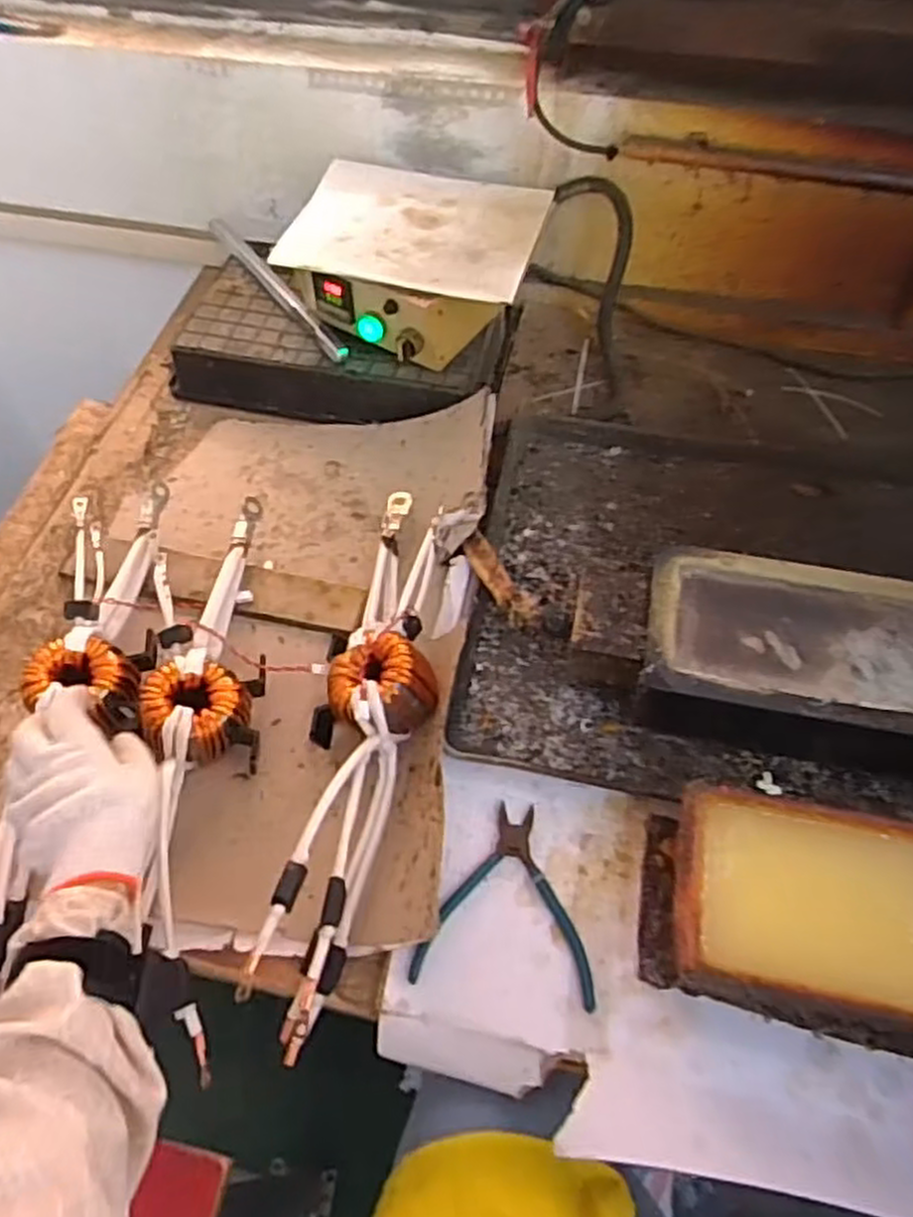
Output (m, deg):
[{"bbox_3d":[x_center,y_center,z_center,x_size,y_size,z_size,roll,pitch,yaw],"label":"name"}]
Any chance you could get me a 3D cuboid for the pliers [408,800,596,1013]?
[{"bbox_3d":[0.042,0.210,0.571,0.126,0.011,0.133,8,57,6],"label":"pliers"}]

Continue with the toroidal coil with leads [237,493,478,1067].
[{"bbox_3d":[-0.073,0.083,0.634,0.097,0.062,0.482,11,57,7],"label":"toroidal coil with leads"}]

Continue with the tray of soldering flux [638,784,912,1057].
[{"bbox_3d":[0.251,0.211,0.536,0.232,0.069,0.141,9,57,7],"label":"tray of soldering flux"}]

